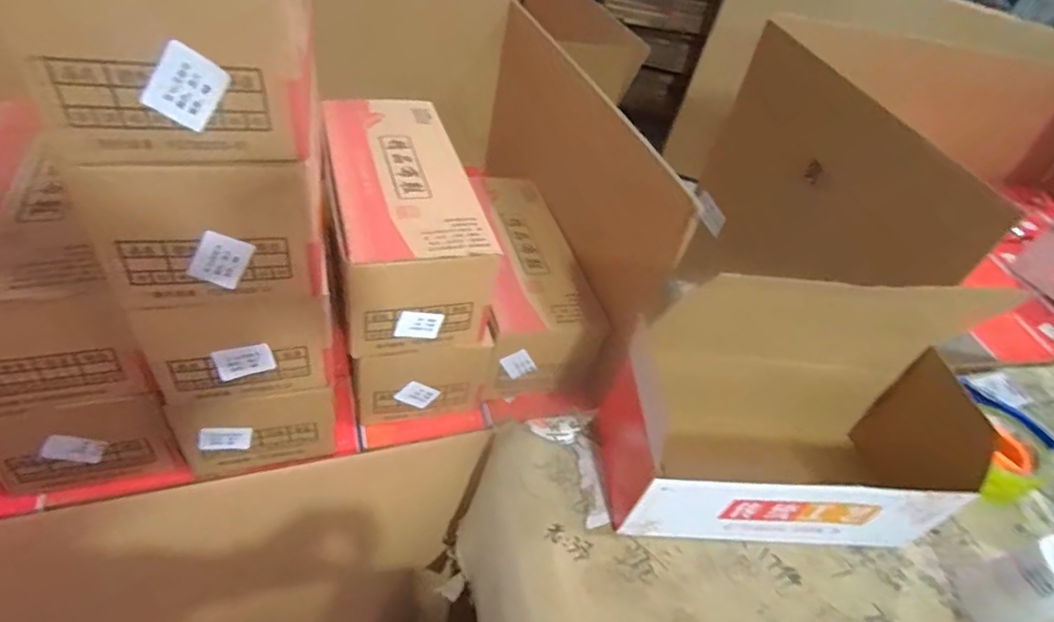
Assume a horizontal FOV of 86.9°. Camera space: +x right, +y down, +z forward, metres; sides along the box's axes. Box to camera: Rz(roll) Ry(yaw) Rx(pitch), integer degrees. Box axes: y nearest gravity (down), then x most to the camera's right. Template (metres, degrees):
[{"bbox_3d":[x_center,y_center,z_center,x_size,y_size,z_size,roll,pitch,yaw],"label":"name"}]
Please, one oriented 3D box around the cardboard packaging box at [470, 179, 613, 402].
[{"bbox_3d":[-0.012,-0.049,0.707,0.124,0.102,0.313,-1,45,-16],"label":"cardboard packaging box"}]

